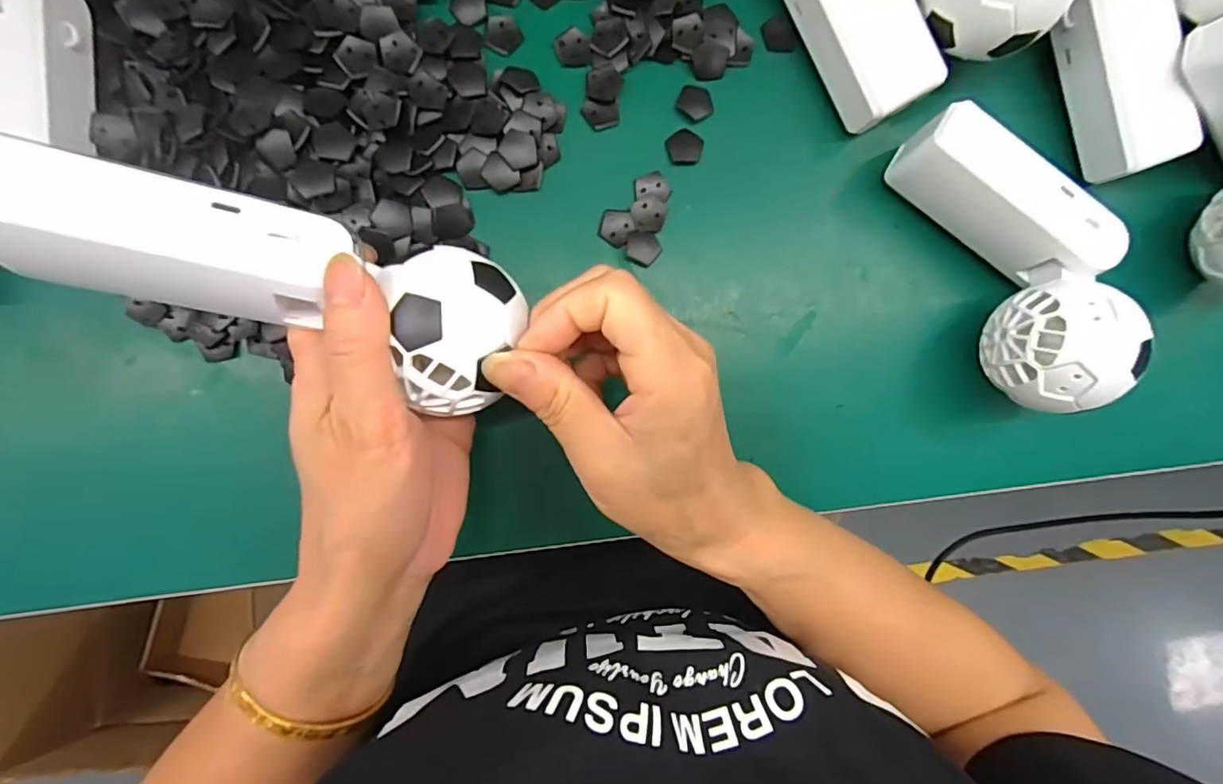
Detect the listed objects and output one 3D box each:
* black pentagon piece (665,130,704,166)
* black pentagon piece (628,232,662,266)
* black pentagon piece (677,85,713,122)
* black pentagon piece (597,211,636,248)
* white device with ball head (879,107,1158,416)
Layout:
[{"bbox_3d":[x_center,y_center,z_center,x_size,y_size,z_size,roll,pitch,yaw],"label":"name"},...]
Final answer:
[{"bbox_3d":[0.038,-0.127,0.284,0.019,0.004,0.018,13,89,-5],"label":"black pentagon piece"},{"bbox_3d":[0.017,-0.075,0.283,0.017,0.004,0.017,27,87,-5],"label":"black pentagon piece"},{"bbox_3d":[0.044,-0.150,0.284,0.018,0.004,0.018,21,88,-5],"label":"black pentagon piece"},{"bbox_3d":[0.003,-0.084,0.282,0.017,0.004,0.018,11,89,-5],"label":"black pentagon piece"},{"bbox_3d":[0.200,-0.065,0.270,0.070,0.066,0.154,-24,92,-5],"label":"white device with ball head"}]

